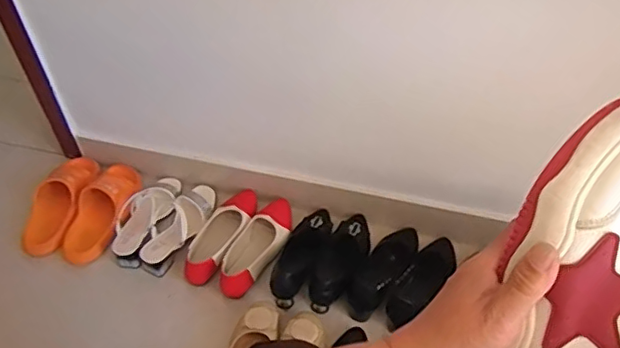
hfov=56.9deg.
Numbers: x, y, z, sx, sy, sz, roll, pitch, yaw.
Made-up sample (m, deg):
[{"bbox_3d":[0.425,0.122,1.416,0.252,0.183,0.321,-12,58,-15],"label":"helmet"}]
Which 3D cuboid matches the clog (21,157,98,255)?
[{"bbox_3d":[-0.547,0.055,1.251,0.106,0.063,0.249,7,51,6],"label":"clog"}]

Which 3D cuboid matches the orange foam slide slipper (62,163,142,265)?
[{"bbox_3d":[-0.445,0.075,1.241,0.108,0.077,0.251,14,52,11],"label":"orange foam slide slipper"}]

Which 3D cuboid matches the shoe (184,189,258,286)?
[{"bbox_3d":[-0.183,0.119,1.183,0.081,0.050,0.245,21,54,16],"label":"shoe"}]

